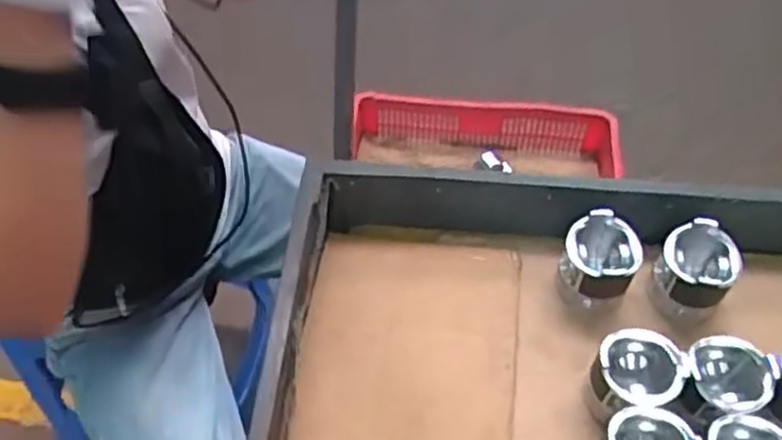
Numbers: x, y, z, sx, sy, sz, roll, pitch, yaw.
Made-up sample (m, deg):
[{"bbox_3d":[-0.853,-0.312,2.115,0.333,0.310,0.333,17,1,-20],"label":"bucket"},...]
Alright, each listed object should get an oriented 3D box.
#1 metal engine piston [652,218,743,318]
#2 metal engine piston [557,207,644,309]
[{"bbox_3d":[0.341,0.061,0.836,0.083,0.087,0.085,0,53,0],"label":"metal engine piston"},{"bbox_3d":[0.236,0.050,0.844,0.080,0.088,0.086,0,53,0],"label":"metal engine piston"}]

